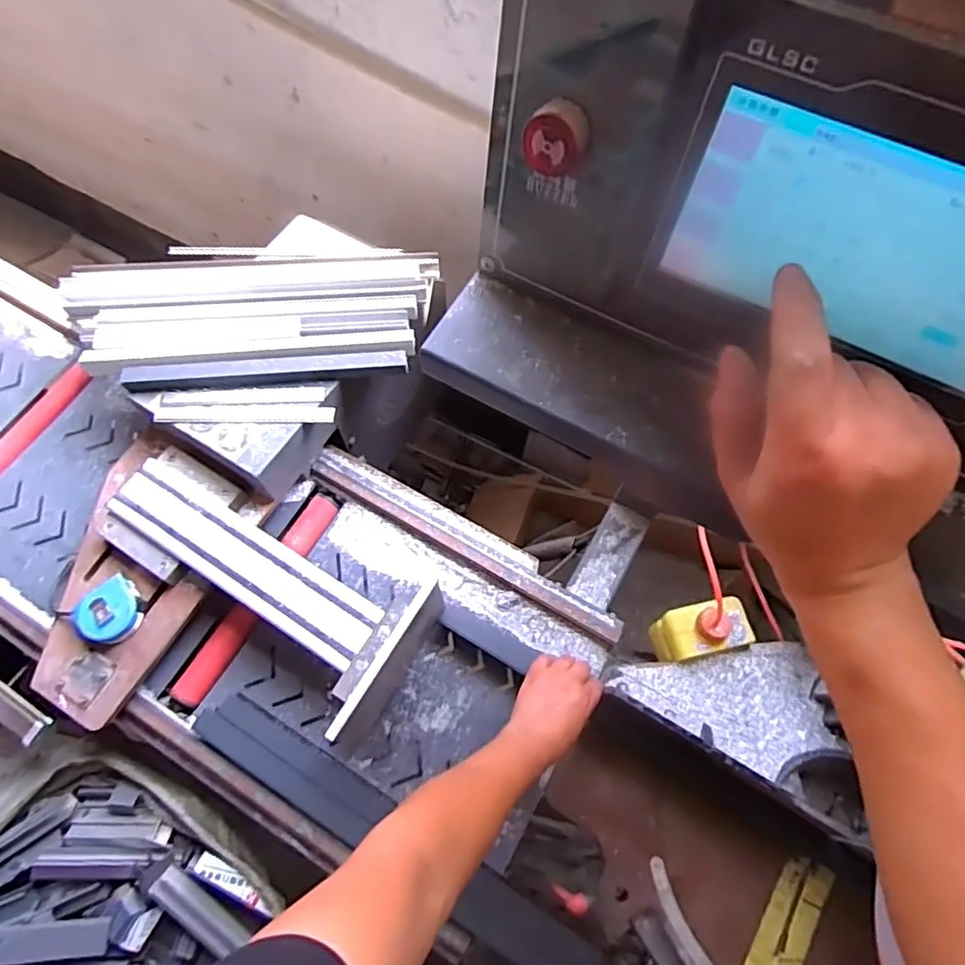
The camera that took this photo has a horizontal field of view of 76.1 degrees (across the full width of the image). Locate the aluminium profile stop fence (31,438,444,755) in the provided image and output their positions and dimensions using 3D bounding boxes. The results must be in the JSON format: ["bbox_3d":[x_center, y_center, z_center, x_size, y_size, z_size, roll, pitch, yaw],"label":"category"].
[{"bbox_3d":[-0.318,0.155,0.713,0.476,0.175,0.323,25,70,10],"label":"aluminium profile stop fence"}]

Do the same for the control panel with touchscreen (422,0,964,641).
[{"bbox_3d":[0.158,-0.095,0.267,0.351,0.225,0.156,28,70,11],"label":"control panel with touchscreen"}]

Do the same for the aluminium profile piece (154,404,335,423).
[{"bbox_3d":[-0.299,-0.085,0.779,0.219,0.016,0.026,0,68,0],"label":"aluminium profile piece"}]

